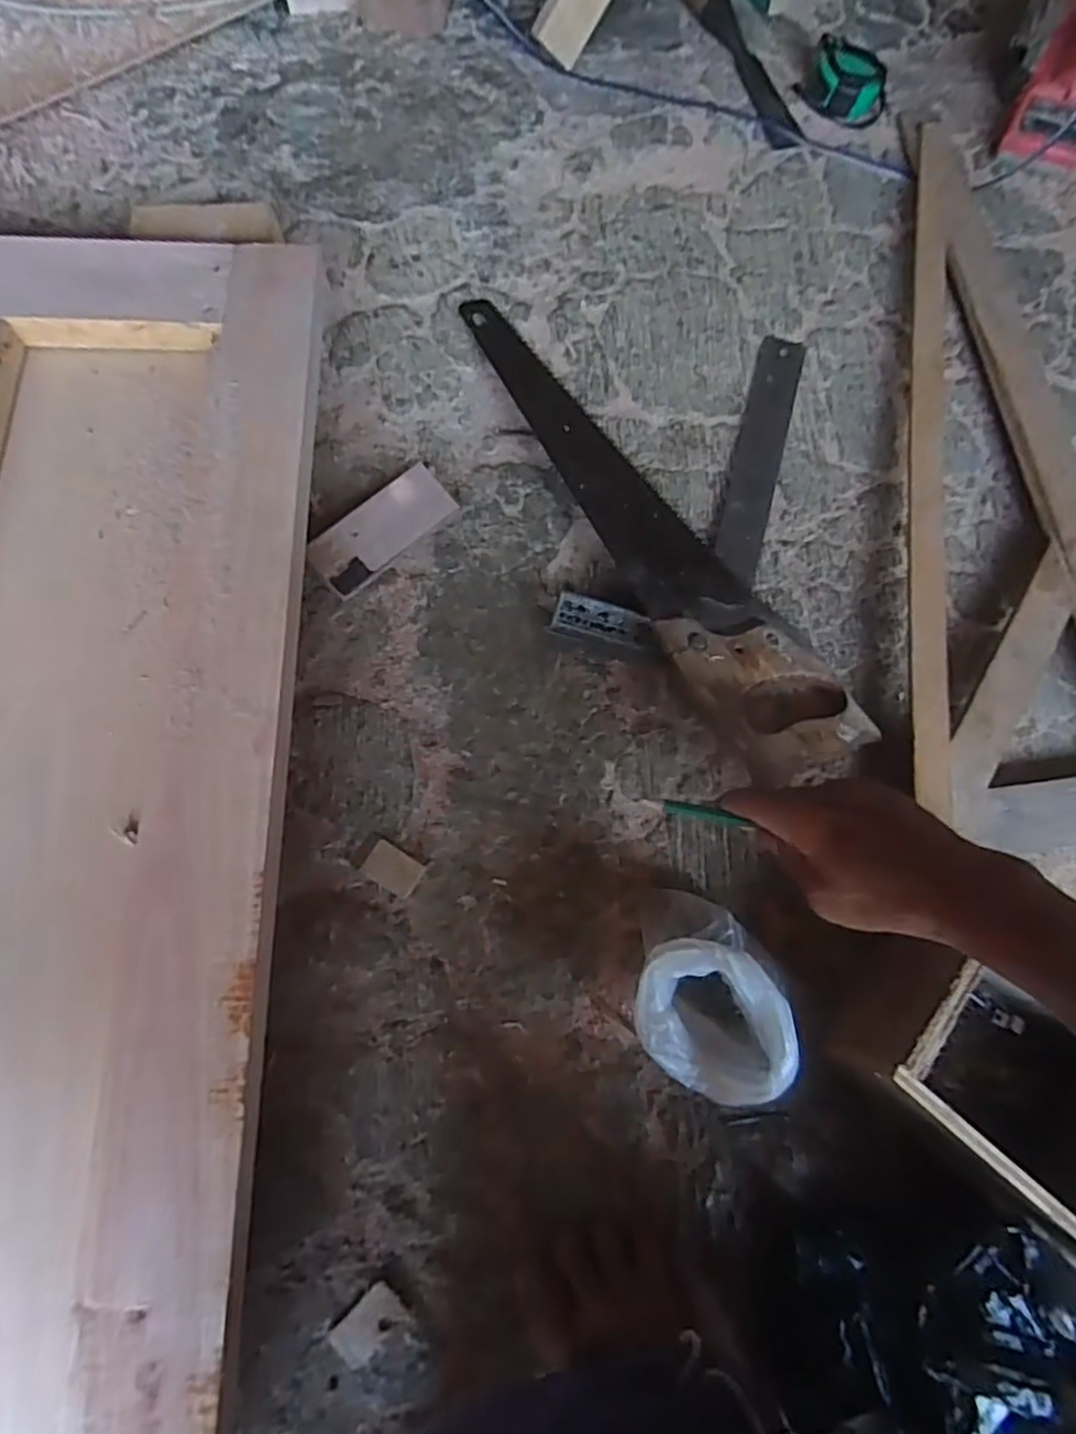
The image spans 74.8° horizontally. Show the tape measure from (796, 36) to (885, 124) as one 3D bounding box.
[{"bbox_3d":[0.316,-0.653,0.728,0.092,0.043,0.053,30,76,6],"label":"tape measure"}]

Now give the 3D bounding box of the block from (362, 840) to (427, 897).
[{"bbox_3d":[-0.109,0.115,0.530,0.041,0.008,0.028,32,77,6],"label":"block"}]

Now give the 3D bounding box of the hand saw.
[{"bbox_3d":[0.075,-0.159,0.588,0.111,0.044,0.501,-37,79,-10],"label":"hand saw"}]

